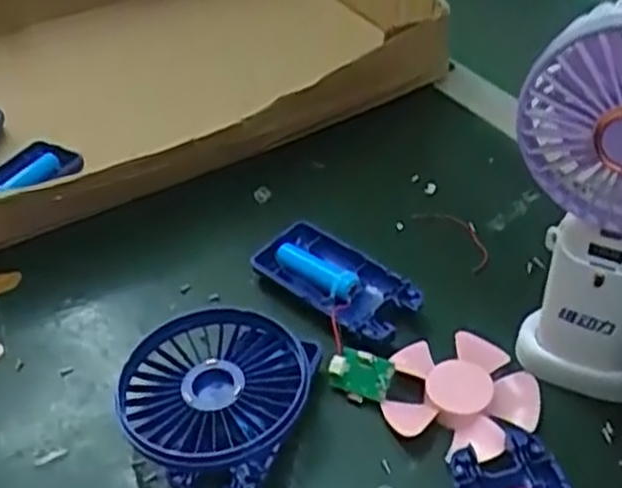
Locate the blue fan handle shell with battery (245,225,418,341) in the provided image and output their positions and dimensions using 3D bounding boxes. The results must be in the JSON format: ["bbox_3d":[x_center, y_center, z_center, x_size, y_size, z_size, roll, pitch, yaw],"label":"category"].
[{"bbox_3d":[0.013,0.023,0.440,0.046,0.019,0.092,-32,49,-30],"label":"blue fan handle shell with battery"}]

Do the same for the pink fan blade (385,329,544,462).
[{"bbox_3d":[0.072,0.070,0.380,0.068,0.016,0.064,-2,41,1],"label":"pink fan blade"}]

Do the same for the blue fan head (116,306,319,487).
[{"bbox_3d":[-0.041,0.070,0.375,0.083,0.030,0.088,-2,41,1],"label":"blue fan head"}]

